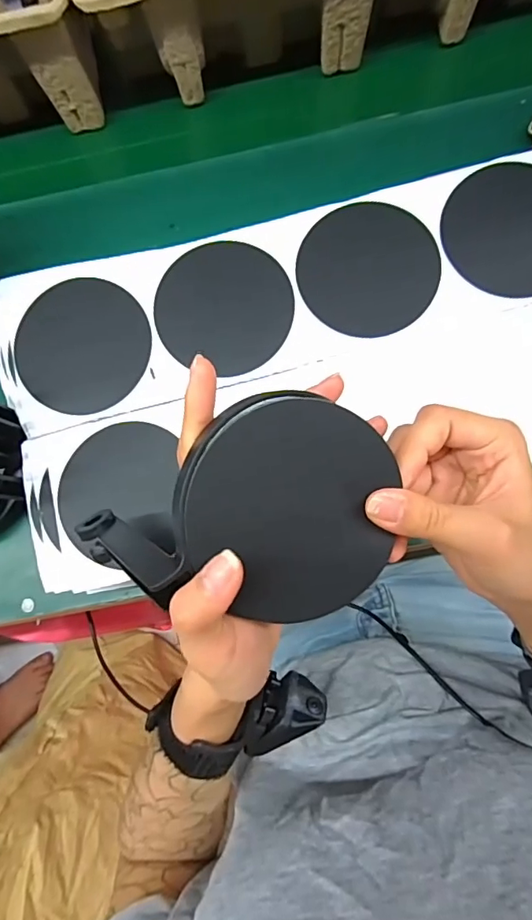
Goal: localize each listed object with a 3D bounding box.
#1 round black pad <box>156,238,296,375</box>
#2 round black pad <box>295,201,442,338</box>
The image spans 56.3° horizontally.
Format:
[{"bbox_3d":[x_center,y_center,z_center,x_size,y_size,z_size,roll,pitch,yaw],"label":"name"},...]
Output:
[{"bbox_3d":[-0.029,-0.106,0.341,0.092,0.009,0.087,0,79,0],"label":"round black pad"},{"bbox_3d":[0.070,-0.130,0.338,0.089,0.004,0.094,-1,82,5],"label":"round black pad"}]

